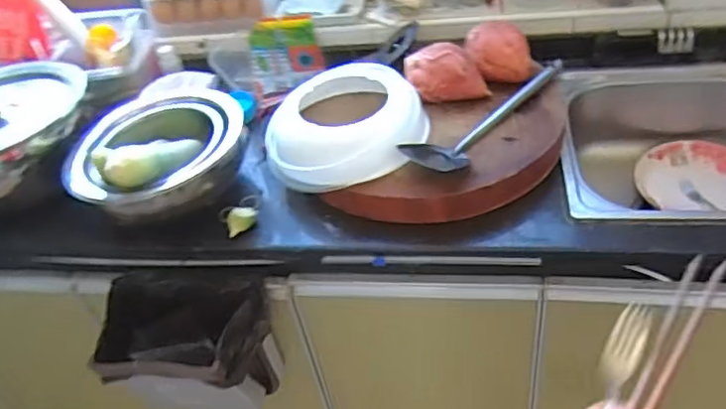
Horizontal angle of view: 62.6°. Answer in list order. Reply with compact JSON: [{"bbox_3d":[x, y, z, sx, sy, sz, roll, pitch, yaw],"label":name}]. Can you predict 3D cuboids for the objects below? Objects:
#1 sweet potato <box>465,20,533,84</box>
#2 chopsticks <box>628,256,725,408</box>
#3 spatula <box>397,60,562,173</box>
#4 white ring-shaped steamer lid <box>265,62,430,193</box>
[{"bbox_3d":[0.215,-0.243,0.949,0.101,0.061,0.082,2,44,13],"label":"sweet potato"},{"bbox_3d":[0.195,0.138,0.412,0.024,0.020,0.245,25,69,29],"label":"chopsticks"},{"bbox_3d":[0.197,-0.129,0.875,0.310,0.038,0.066,-30,46,-20],"label":"spatula"},{"bbox_3d":[-0.033,-0.123,0.904,0.228,0.082,0.233,-6,43,5],"label":"white ring-shaped steamer lid"}]

